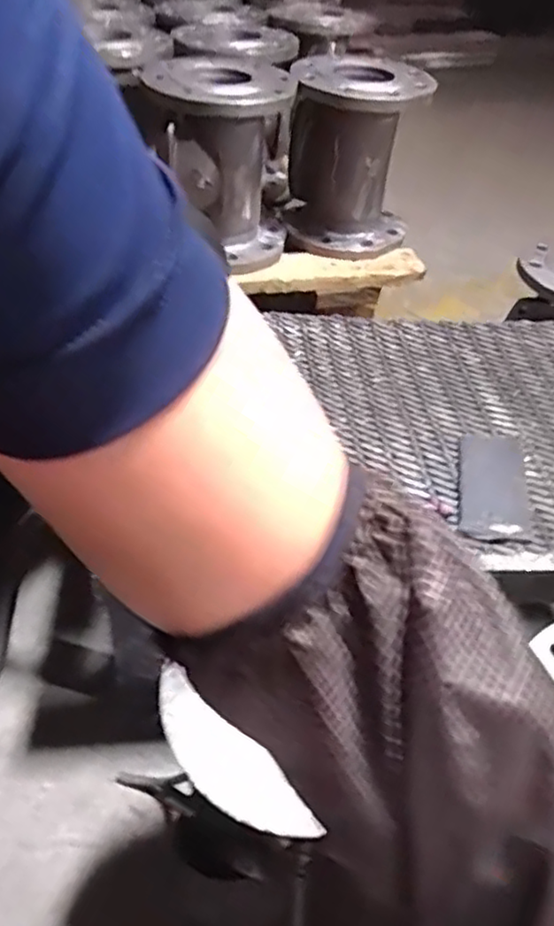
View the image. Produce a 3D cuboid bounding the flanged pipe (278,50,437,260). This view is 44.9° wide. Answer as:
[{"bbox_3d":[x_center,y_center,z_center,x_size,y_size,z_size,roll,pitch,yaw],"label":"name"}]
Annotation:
[{"bbox_3d":[0.099,-0.410,0.925,0.176,0.230,0.177,8,43,3],"label":"flanged pipe"}]

